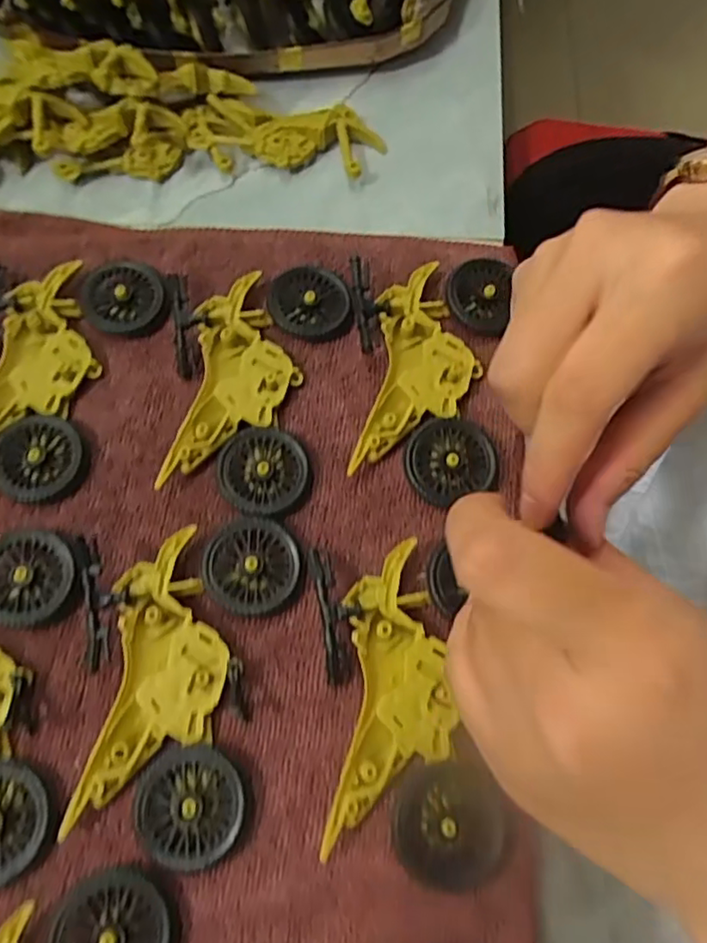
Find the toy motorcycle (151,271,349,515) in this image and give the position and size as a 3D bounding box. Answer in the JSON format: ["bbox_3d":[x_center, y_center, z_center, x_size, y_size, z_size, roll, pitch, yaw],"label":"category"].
[{"bbox_3d":[-0.041,-0.038,0.264,0.073,0.015,0.111,-2,69,0],"label":"toy motorcycle"}]

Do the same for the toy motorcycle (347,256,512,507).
[{"bbox_3d":[0.030,-0.045,0.266,0.067,0.015,0.113,7,69,3],"label":"toy motorcycle"}]

